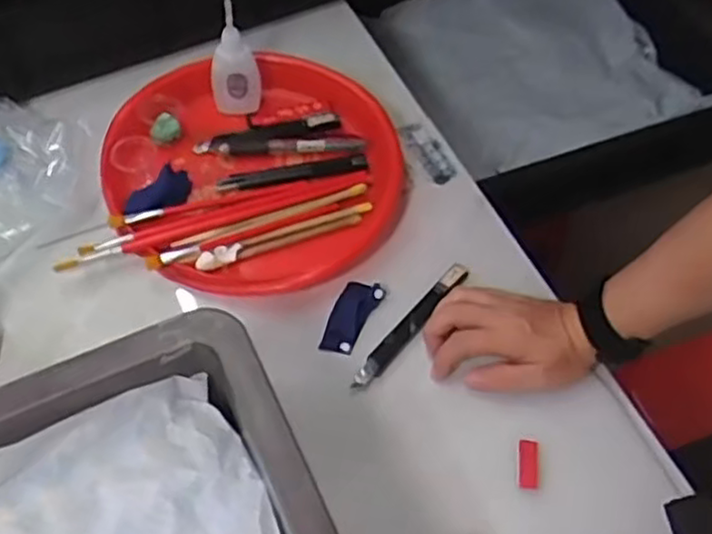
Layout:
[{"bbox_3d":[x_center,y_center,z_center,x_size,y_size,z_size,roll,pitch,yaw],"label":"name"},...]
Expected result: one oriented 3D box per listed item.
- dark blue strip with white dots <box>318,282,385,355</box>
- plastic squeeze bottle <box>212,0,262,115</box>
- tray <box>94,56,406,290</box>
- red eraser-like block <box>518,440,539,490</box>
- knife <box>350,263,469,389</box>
[{"bbox_3d":[-0.005,0.037,0.571,0.032,0.008,0.067,24,59,12],"label":"dark blue strip with white dots"},{"bbox_3d":[-0.108,-0.187,0.638,0.044,0.104,0.041,3,57,-2],"label":"plastic squeeze bottle"},{"bbox_3d":[-0.084,-0.088,0.632,0.251,0.038,0.251,15,58,6],"label":"tray"},{"bbox_3d":[0.122,0.140,0.510,0.014,0.006,0.034,8,57,2],"label":"red eraser-like block"},{"bbox_3d":[0.046,0.045,0.571,0.019,0.011,0.137,36,62,18],"label":"knife"}]

